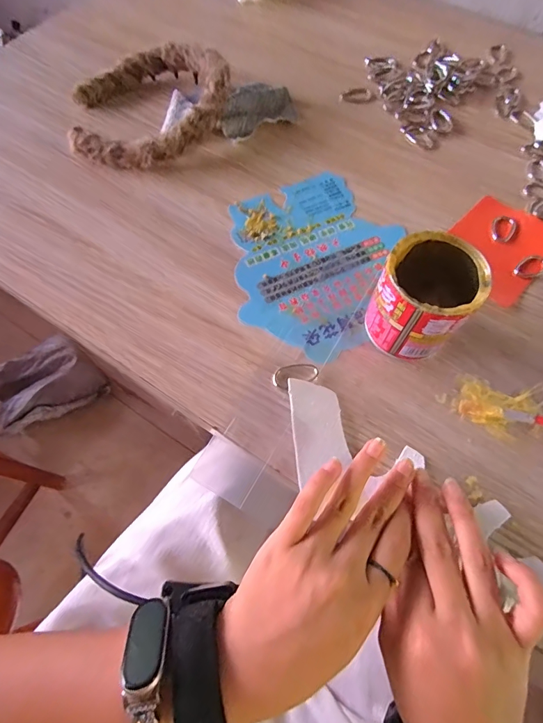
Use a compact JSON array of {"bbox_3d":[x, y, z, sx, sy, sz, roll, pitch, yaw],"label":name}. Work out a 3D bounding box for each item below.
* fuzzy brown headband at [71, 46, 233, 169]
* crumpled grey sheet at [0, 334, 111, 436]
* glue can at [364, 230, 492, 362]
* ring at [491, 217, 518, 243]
[{"bbox_3d":[-0.116,-0.249,0.391,0.149,0.050,0.139,0,65,0],"label":"fuzzy brown headband"},{"bbox_3d":[-0.568,0.043,1.000,0.263,0.089,0.198,-30,69,-12],"label":"crumpled grey sheet"},{"bbox_3d":[0.104,-0.042,0.281,0.060,0.078,0.059,0,65,0],"label":"glue can"},{"bbox_3d":[0.200,-0.114,0.347,0.022,0.004,0.025,7,65,3],"label":"ring"}]

